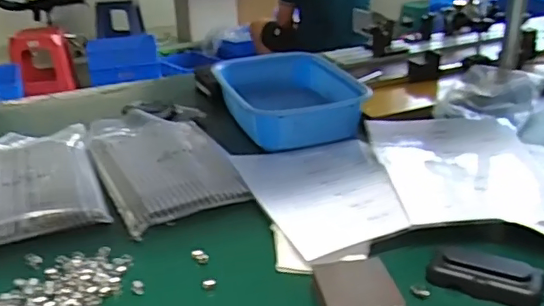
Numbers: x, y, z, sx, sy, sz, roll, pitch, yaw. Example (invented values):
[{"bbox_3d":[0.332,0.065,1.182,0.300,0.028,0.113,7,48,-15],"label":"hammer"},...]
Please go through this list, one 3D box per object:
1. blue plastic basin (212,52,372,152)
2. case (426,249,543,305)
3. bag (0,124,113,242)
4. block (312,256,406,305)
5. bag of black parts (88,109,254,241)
[{"bbox_3d":[0.028,-0.091,0.951,0.215,0.074,0.281,-7,25,-11],"label":"blue plastic basin"},{"bbox_3d":[0.203,0.117,0.533,0.104,0.024,0.044,8,26,20],"label":"case"},{"bbox_3d":[-0.347,0.032,0.799,0.184,0.019,0.320,-11,26,-19],"label":"bag"},{"bbox_3d":[0.078,0.132,0.523,0.071,0.024,0.081,-5,25,-7],"label":"block"},{"bbox_3d":[-0.164,0.005,0.822,0.177,0.020,0.339,-14,27,-24],"label":"bag of black parts"}]

